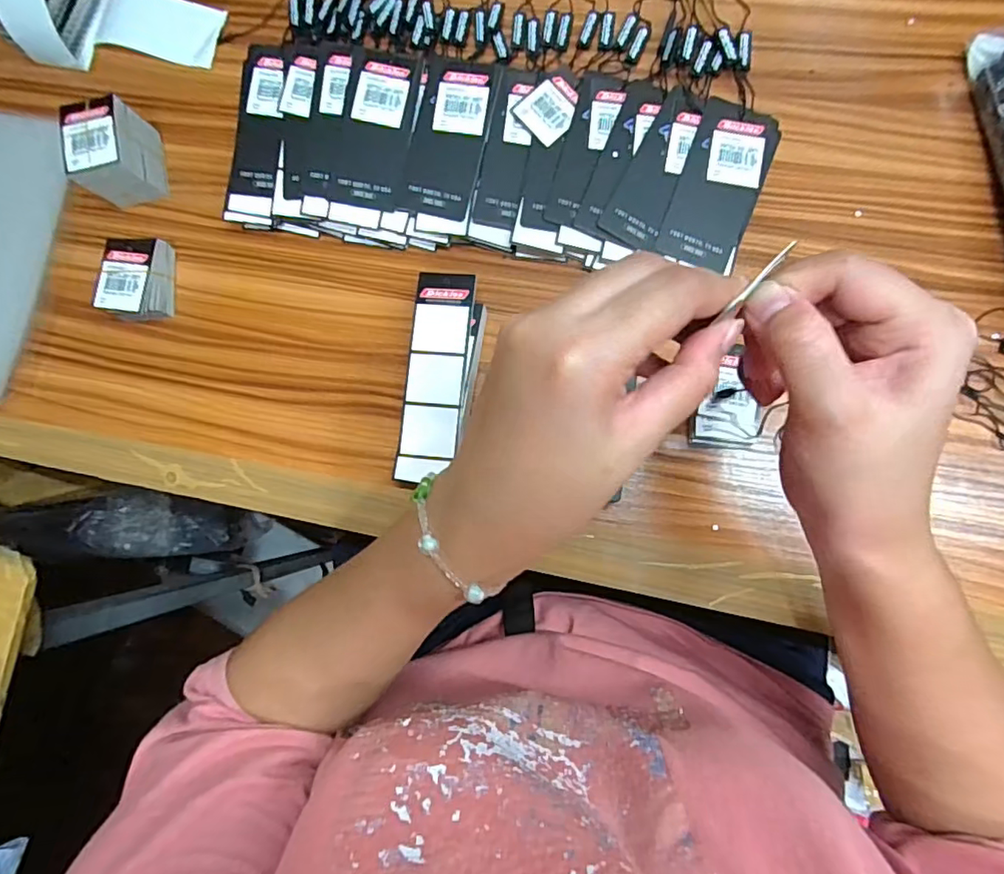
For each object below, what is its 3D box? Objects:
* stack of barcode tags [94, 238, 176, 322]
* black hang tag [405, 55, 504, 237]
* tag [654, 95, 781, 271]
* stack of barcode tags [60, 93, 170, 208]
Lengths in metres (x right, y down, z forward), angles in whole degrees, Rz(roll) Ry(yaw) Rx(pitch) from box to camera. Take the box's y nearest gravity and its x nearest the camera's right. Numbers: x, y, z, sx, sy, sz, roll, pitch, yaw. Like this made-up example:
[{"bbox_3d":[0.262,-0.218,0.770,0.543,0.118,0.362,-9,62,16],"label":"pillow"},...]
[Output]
[{"bbox_3d":[-0.256,-0.111,0.387,0.044,0.025,0.055,-1,83,6],"label":"stack of barcode tags"},{"bbox_3d":[-0.034,-0.196,0.371,0.049,0.004,0.116,8,89,5],"label":"black hang tag"},{"bbox_3d":[0.142,-0.166,0.357,0.050,0.005,0.108,19,90,-1],"label":"tag"},{"bbox_3d":[-0.268,-0.195,0.387,0.041,0.054,0.056,-17,82,3],"label":"stack of barcode tags"}]

